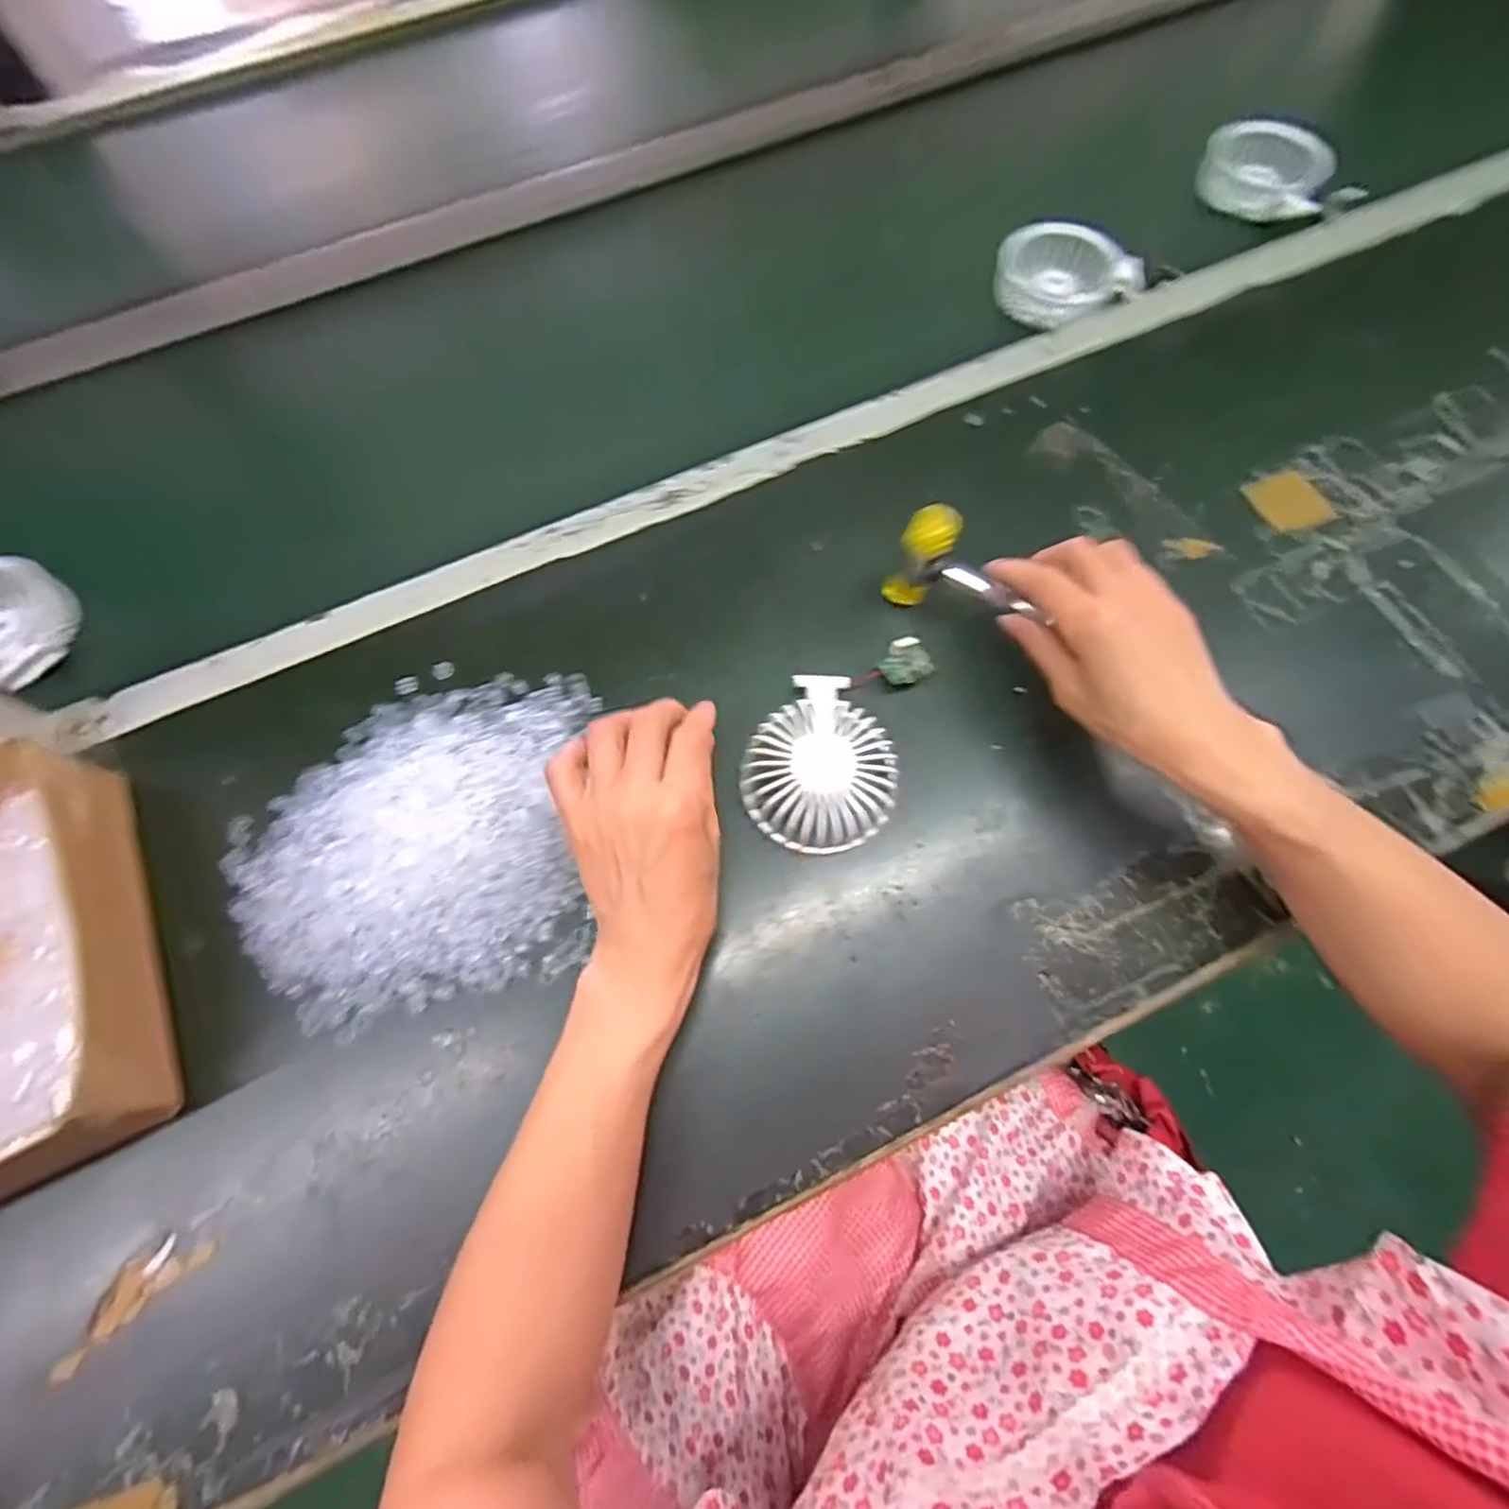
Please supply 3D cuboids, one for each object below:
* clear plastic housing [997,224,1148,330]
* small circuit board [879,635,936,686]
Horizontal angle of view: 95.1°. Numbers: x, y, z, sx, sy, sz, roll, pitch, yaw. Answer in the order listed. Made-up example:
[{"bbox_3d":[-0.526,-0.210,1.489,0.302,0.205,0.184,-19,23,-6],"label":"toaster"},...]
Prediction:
[{"bbox_3d":[0.253,-0.391,0.563,0.084,0.040,0.091,-29,71,-9],"label":"clear plastic housing"},{"bbox_3d":[0.094,-0.058,0.423,0.032,0.017,0.025,-9,69,-2],"label":"small circuit board"}]

